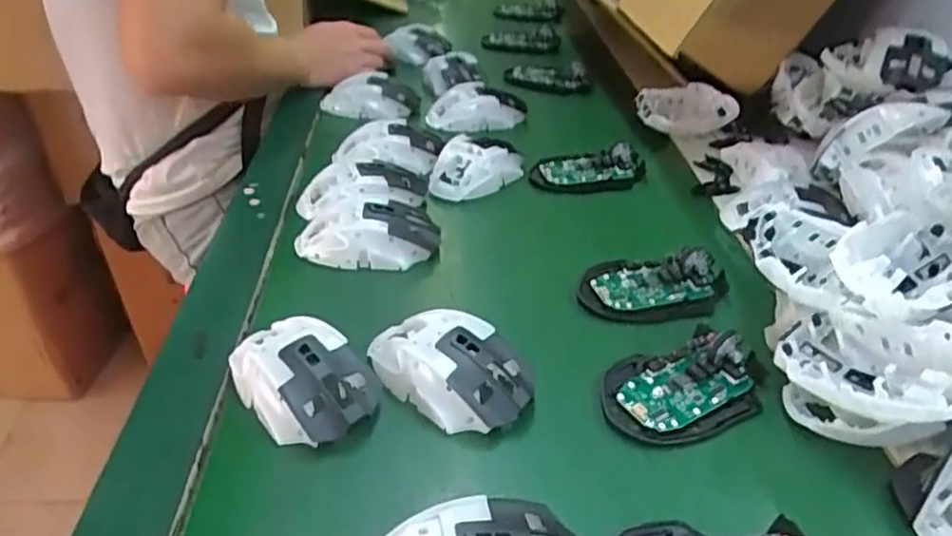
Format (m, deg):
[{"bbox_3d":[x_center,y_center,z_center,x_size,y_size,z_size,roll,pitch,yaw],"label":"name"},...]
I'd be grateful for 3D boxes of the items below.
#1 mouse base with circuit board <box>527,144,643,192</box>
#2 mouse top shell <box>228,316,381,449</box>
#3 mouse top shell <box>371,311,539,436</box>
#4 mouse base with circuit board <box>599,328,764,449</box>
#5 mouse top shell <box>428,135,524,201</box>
[{"bbox_3d":[0.111,-0.101,0.674,0.110,0.022,0.053,-6,36,-6],"label":"mouse base with circuit board"},{"bbox_3d":[-0.112,0.066,0.427,0.115,0.039,0.070,25,44,32],"label":"mouse top shell"},{"bbox_3d":[-0.020,0.061,0.433,0.118,0.037,0.065,23,42,30],"label":"mouse top shell"},{"bbox_3d":[0.134,0.069,0.430,0.110,0.021,0.071,-15,38,-18],"label":"mouse base with circuit board"},{"bbox_3d":[0.000,-0.101,0.665,0.059,0.039,0.107,27,45,34],"label":"mouse top shell"}]

